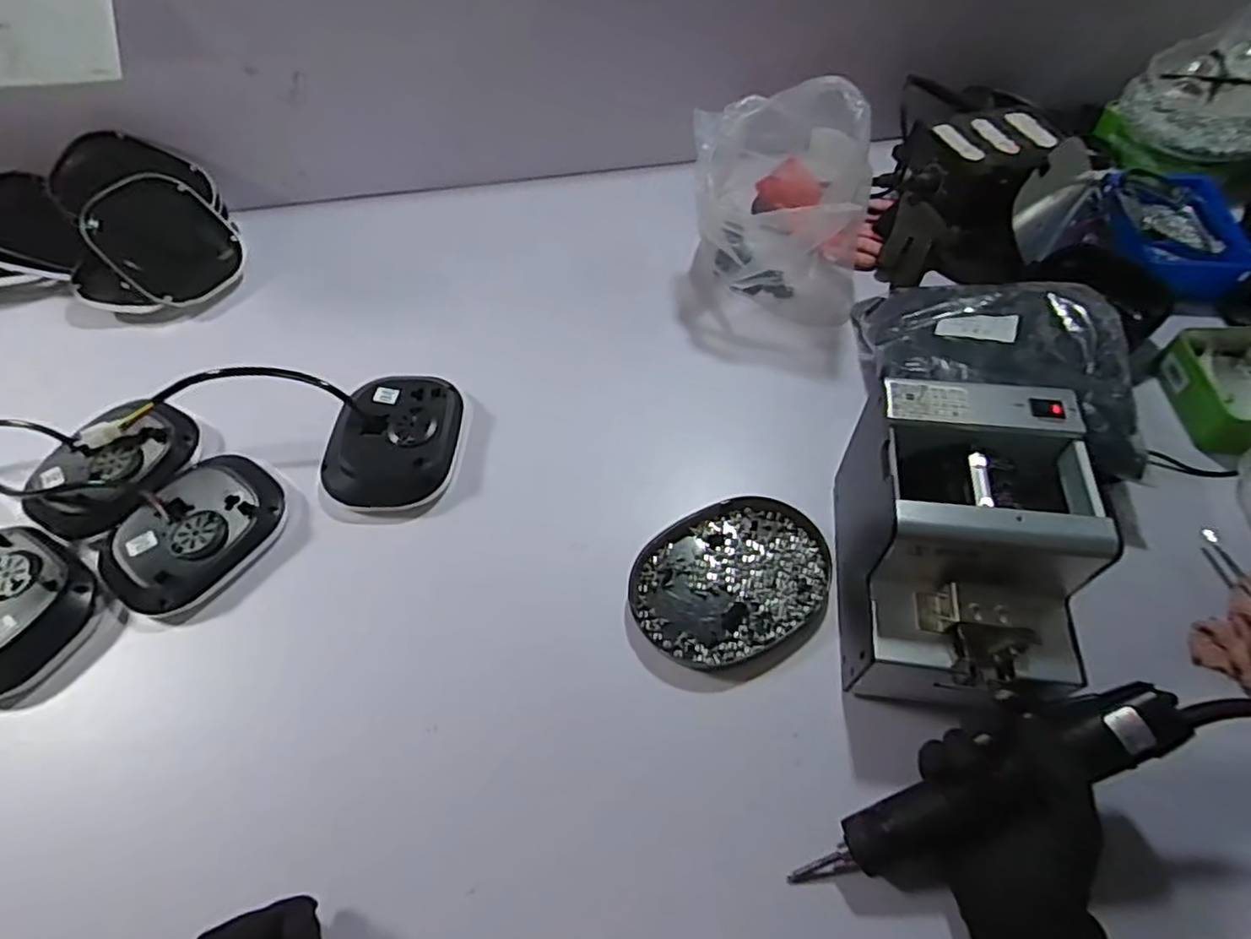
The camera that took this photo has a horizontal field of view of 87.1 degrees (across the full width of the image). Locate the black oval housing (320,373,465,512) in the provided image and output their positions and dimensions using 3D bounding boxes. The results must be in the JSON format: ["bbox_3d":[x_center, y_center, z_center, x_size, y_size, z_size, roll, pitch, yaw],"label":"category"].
[{"bbox_3d":[-0.210,-0.029,0.593,0.112,0.031,0.125,0,57,4],"label":"black oval housing"}]

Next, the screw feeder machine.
[{"bbox_3d":[0.225,0.056,0.456,0.130,0.153,0.187,1,57,5],"label":"screw feeder machine"}]

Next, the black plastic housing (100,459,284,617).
[{"bbox_3d":[-0.363,0.050,0.556,0.106,0.031,0.144,27,62,20],"label":"black plastic housing"}]

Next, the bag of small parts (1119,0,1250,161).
[{"bbox_3d":[0.652,-0.419,0.688,0.210,0.093,0.162,-39,63,-20],"label":"bag of small parts"}]

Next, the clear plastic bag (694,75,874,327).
[{"bbox_3d":[0.163,-0.295,0.663,0.171,0.202,0.200,11,58,11],"label":"clear plastic bag"}]

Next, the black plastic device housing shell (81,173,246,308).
[{"bbox_3d":[-0.498,-0.251,0.718,0.146,0.009,0.114,48,70,-14],"label":"black plastic device housing shell"}]

